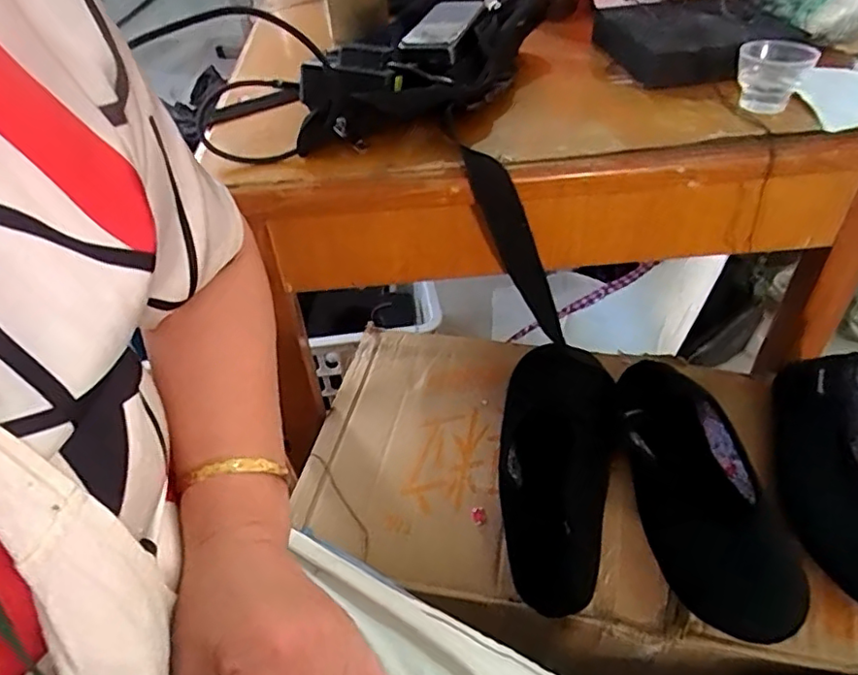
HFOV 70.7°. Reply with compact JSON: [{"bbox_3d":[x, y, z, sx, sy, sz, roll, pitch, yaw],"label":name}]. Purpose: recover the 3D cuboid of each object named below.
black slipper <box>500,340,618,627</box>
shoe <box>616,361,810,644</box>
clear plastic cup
[{"bbox_3d":[0.115,0.118,0.547,0.103,0.053,0.242,5,60,9],"label":"black slipper"},{"bbox_3d":[0.233,0.136,0.531,0.093,0.069,0.246,-16,75,-12],"label":"shoe"},{"bbox_3d":[0.279,-0.212,0.492,0.055,0.055,0.043,19,48,22],"label":"clear plastic cup"}]

